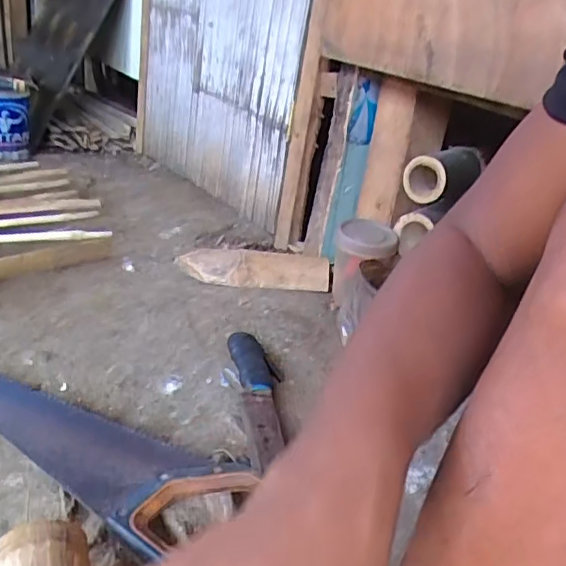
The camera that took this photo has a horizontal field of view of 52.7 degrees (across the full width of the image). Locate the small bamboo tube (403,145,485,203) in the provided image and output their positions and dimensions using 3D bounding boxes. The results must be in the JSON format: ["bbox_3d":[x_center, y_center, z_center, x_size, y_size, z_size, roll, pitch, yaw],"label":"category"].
[{"bbox_3d":[0.291,-0.197,1.009,0.078,0.074,0.207,23,29,25],"label":"small bamboo tube"}]

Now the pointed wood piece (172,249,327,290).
[{"bbox_3d":[-0.055,-0.025,1.071,0.278,0.055,0.073,2,28,-8],"label":"pointed wood piece"}]

